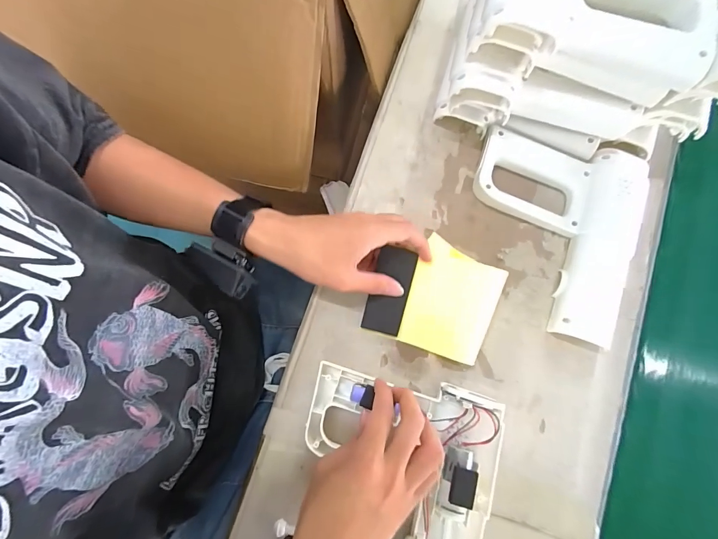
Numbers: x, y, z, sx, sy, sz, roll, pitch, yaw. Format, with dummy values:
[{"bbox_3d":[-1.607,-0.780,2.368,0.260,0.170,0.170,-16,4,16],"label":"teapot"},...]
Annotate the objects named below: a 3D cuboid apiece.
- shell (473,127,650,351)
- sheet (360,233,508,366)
[{"bbox_3d":[0.204,-0.035,0.392,0.170,0.031,0.201,13,81,3],"label":"shell"},{"bbox_3d":[0.075,0.027,0.378,0.122,0.028,0.109,19,81,4],"label":"sheet"}]

